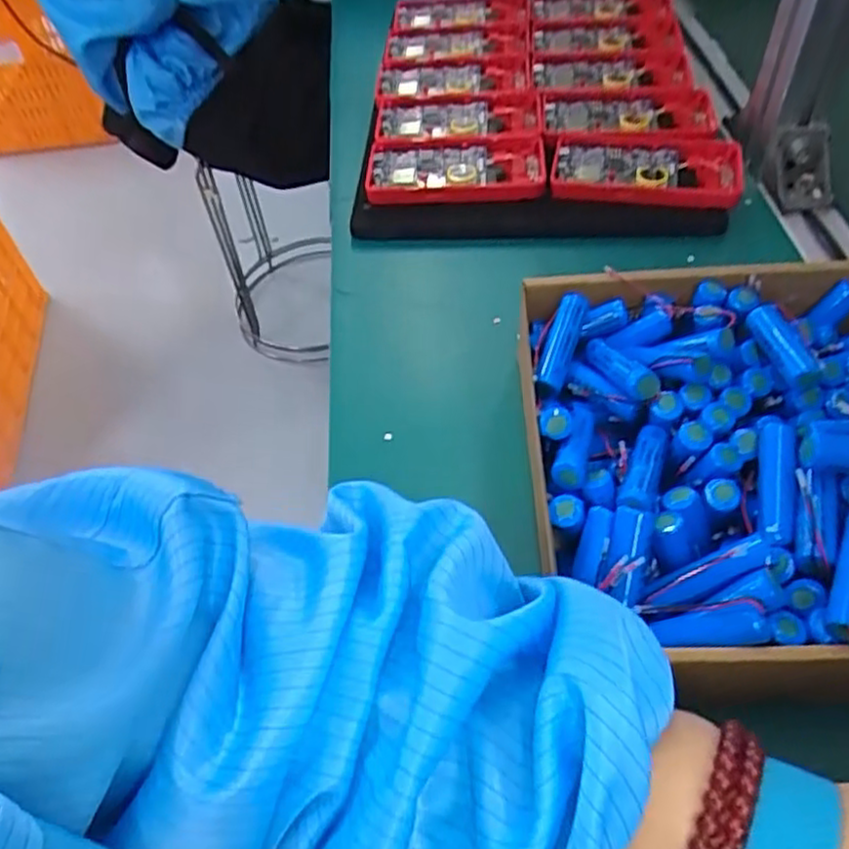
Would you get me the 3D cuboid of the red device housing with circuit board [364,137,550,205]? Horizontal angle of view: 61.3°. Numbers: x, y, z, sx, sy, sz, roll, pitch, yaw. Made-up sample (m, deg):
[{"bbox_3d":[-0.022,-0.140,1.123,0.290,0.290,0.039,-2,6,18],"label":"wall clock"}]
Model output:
[{"bbox_3d":[0.021,-0.180,0.506,0.122,0.014,0.068,3,52,8],"label":"red device housing with circuit board"}]

